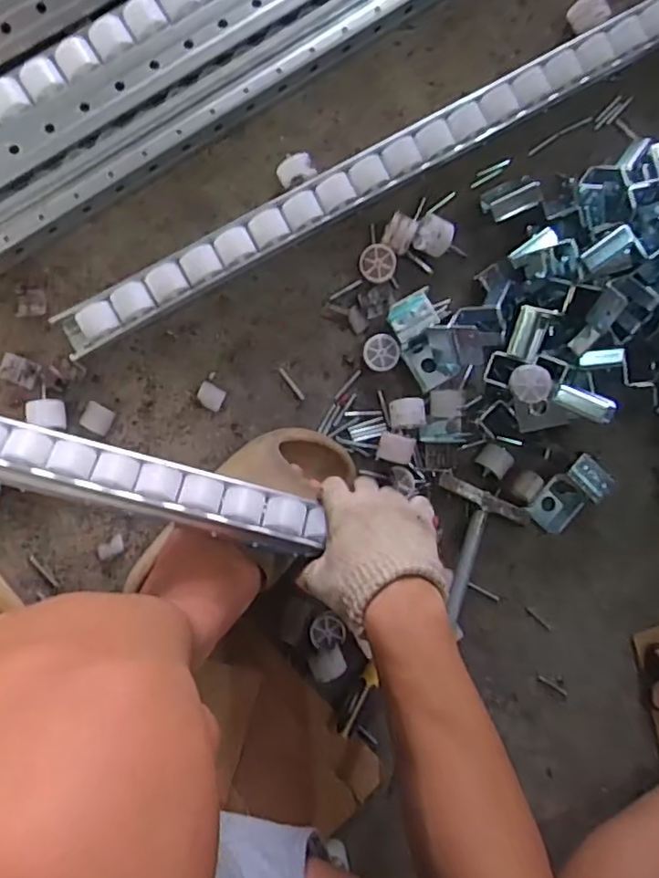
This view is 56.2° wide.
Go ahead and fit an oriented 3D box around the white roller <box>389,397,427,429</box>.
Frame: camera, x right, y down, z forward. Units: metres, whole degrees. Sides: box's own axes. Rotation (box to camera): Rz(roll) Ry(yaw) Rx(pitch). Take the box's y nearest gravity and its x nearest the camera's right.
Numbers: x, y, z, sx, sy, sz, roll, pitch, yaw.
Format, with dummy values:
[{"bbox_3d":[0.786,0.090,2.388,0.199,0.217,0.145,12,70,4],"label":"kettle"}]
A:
[{"bbox_3d":[0.076,-0.026,0.607,0.031,0.034,0.030,-9,94,-6],"label":"white roller"}]

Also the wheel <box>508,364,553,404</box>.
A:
[{"bbox_3d":[0.186,-0.051,0.571,0.034,0.024,0.034,1,105,6],"label":"wheel"}]

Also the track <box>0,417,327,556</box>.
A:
[{"bbox_3d":[-0.393,-0.028,0.480,0.792,0.026,0.047,15,90,-6],"label":"track"}]

